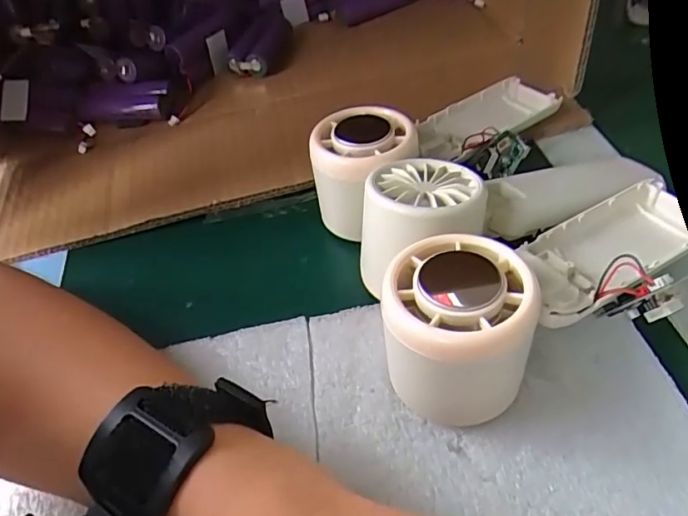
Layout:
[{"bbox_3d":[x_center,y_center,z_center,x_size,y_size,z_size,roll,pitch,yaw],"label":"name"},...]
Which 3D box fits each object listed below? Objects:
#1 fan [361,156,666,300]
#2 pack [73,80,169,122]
[{"bbox_3d":[0.084,-0.023,0.275,0.171,0.057,0.056,-10,46,-24],"label":"fan"},{"bbox_3d":[-0.168,-0.118,0.400,0.072,0.020,0.030,2,49,11],"label":"pack"}]

